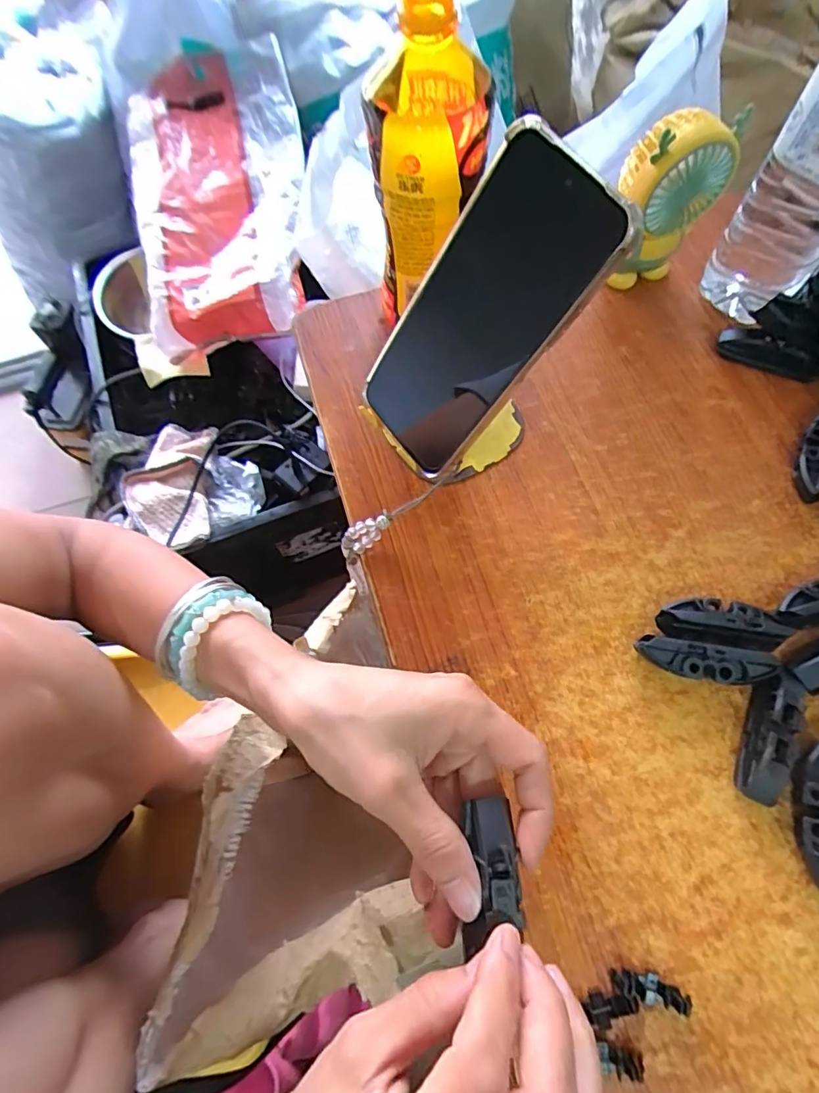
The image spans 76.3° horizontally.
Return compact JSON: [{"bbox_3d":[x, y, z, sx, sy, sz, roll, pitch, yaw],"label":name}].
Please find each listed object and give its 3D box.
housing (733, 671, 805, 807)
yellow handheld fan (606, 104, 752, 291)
[{"bbox_3d":[0.193,0.103,0.278,0.022,0.019,0.065,19,70,10],"label":"housing"},{"bbox_3d":[0.173,-0.237,0.366,0.067,0.107,0.043,-22,68,-6],"label":"yellow handheld fan"}]

